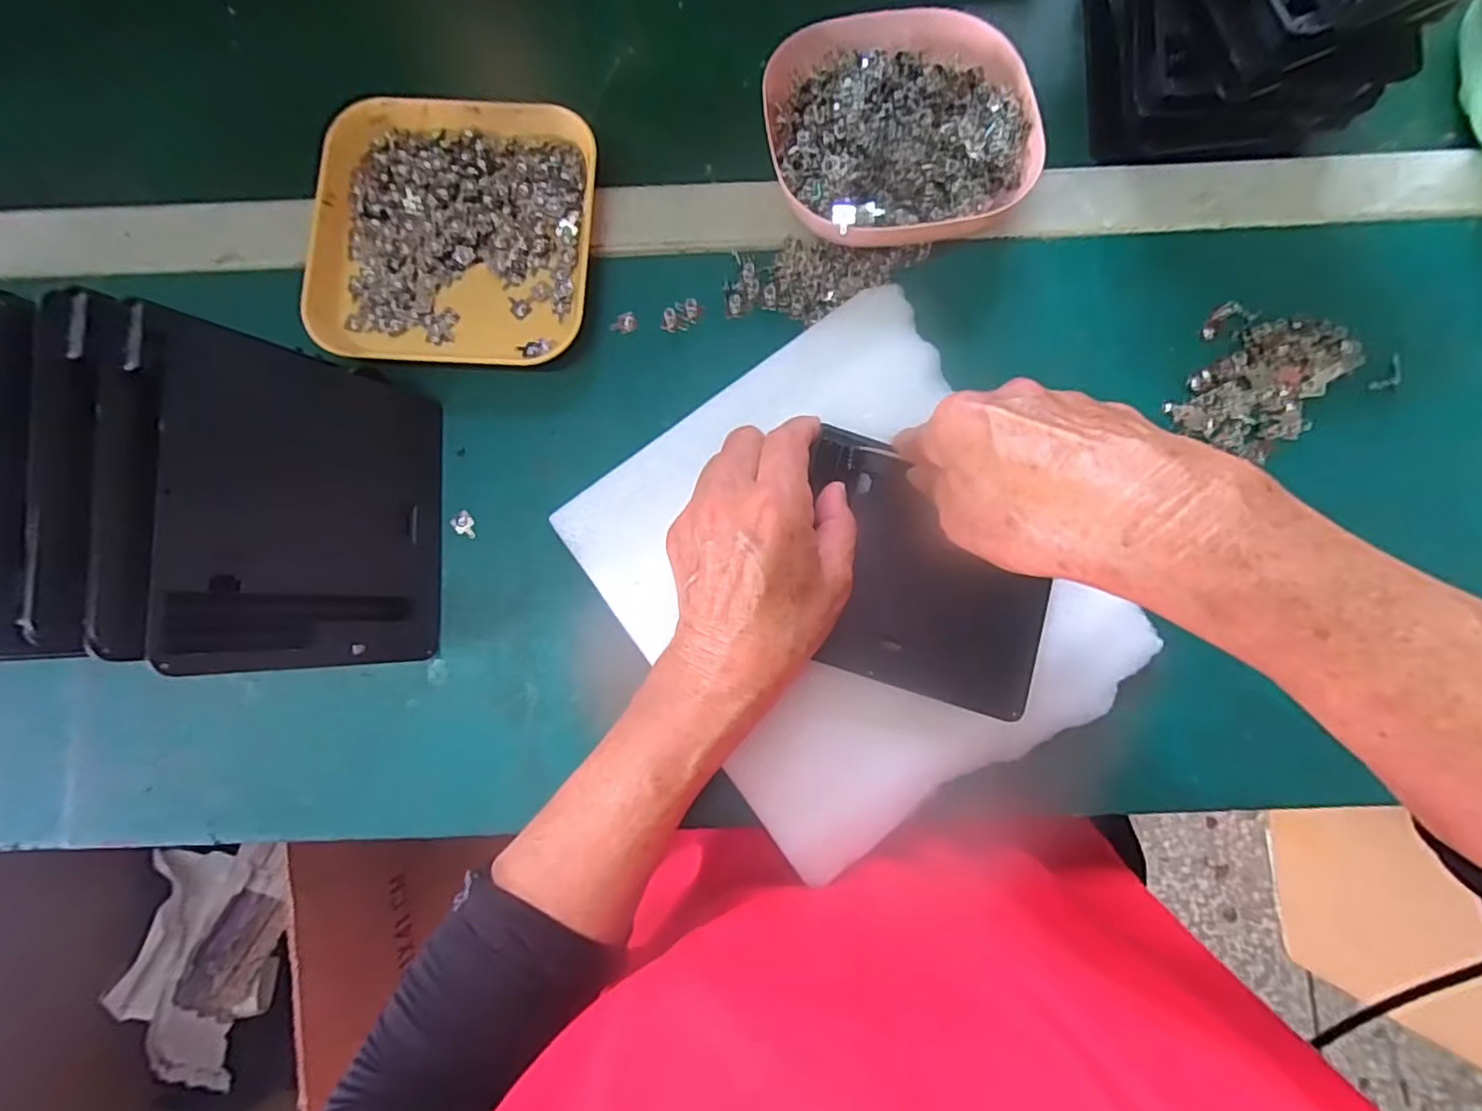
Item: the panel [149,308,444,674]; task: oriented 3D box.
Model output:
[{"bbox_3d":[-0.188,-0.020,0.282,0.007,0.110,0.137,-7,83,28],"label":"panel"}]

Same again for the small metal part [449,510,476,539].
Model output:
[{"bbox_3d":[-0.144,-0.016,0.330,0.010,0.004,0.015,-38,86,-2],"label":"small metal part"}]

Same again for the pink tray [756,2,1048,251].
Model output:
[{"bbox_3d":[0.083,-0.229,0.331,0.133,0.028,0.135,-9,86,0],"label":"pink tray"}]

